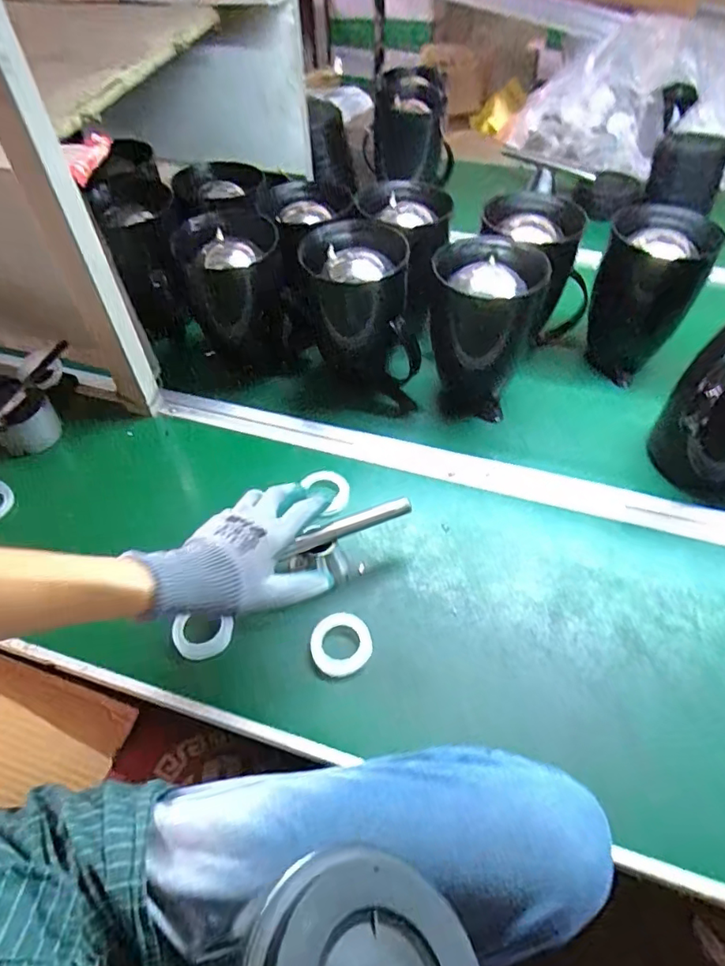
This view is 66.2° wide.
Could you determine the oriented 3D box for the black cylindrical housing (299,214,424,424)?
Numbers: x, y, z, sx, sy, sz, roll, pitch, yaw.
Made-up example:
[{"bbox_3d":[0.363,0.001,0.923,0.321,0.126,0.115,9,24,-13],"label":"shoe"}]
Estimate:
[{"bbox_3d":[-0.001,-0.200,0.727,0.134,0.208,0.144,-10,51,-7],"label":"black cylindrical housing"}]

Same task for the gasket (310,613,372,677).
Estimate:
[{"bbox_3d":[-0.021,0.153,0.532,0.057,0.007,0.056,-1,51,1],"label":"gasket"}]

